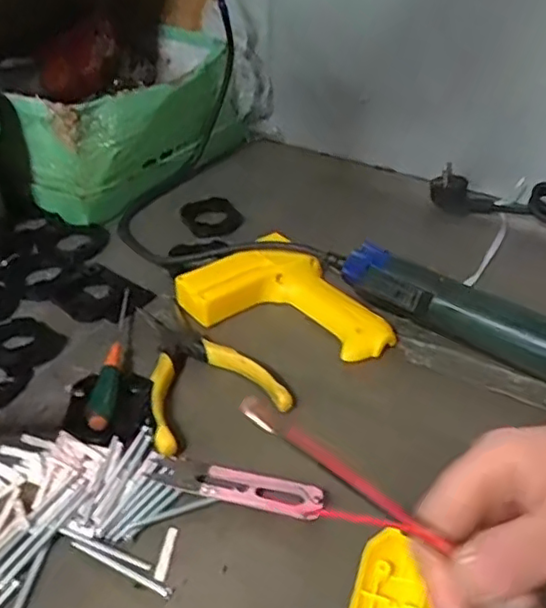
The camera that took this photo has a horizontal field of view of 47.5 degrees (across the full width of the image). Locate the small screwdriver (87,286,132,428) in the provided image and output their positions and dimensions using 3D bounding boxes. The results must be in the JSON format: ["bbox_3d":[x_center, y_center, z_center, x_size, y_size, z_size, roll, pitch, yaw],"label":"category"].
[{"bbox_3d":[-0.113,0.034,0.440,0.014,0.018,0.145,-3,38,-3],"label":"small screwdriver"}]

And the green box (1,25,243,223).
[{"bbox_3d":[-0.134,-0.186,0.645,0.106,0.112,0.255,24,45,28],"label":"green box"}]

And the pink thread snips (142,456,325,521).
[{"bbox_3d":[-0.022,0.103,0.355,0.100,0.009,0.024,9,39,12],"label":"pink thread snips"}]

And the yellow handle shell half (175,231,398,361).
[{"bbox_3d":[0.011,0.002,0.474,0.107,0.029,0.147,-28,46,-30],"label":"yellow handle shell half"}]

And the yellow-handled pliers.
[{"bbox_3d":[-0.055,0.038,0.437,0.087,0.014,0.141,-16,41,-18],"label":"yellow-handled pliers"}]

